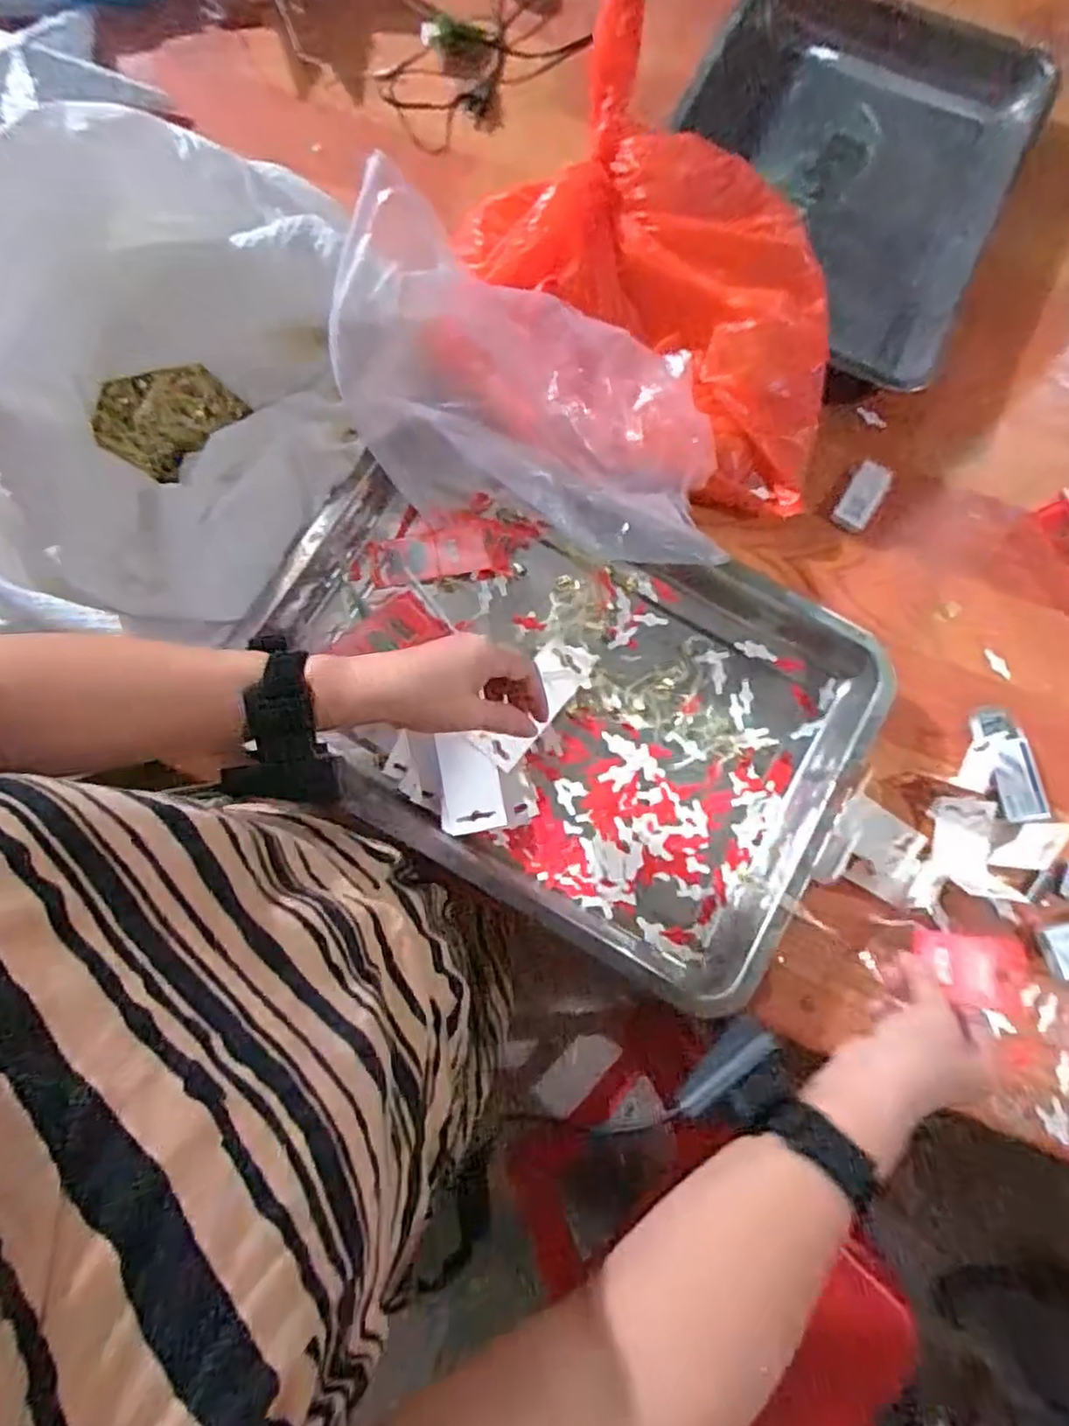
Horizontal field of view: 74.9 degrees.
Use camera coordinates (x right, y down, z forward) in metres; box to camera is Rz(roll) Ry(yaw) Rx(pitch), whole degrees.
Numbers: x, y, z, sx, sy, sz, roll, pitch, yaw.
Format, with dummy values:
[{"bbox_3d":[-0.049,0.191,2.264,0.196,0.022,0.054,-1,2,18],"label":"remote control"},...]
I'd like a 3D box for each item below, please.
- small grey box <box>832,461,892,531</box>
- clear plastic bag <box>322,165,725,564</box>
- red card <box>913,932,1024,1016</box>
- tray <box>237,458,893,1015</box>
[{"bbox_3d":[0.308,-0.205,0.654,0.035,0.010,0.069,29,79,5],"label":"small grey box"},{"bbox_3d":[0.006,-0.239,0.558,0.321,0.208,0.159,15,78,2],"label":"clear plastic bag"},{"bbox_3d":[0.294,0.173,0.468,0.064,0.010,0.047,0,64,18],"label":"red card"},{"bbox_3d":[0.017,-0.012,0.588,0.484,0.061,0.330,28,79,5],"label":"tray"}]

